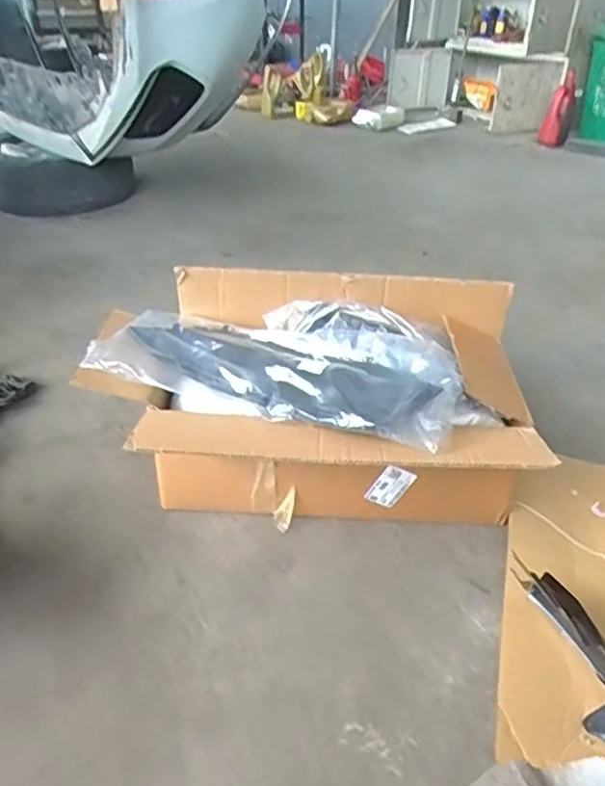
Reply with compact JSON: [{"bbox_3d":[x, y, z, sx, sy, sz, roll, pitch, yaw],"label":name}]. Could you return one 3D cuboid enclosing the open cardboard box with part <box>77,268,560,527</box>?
[{"bbox_3d":[0.007,0.042,1.088,0.704,0.352,0.391,3,34,2],"label":"open cardboard box with part"}]

